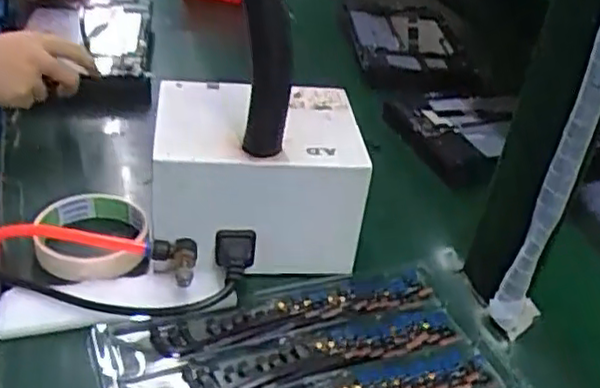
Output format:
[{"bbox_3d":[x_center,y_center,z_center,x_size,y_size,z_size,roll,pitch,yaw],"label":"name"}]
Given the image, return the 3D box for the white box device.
[{"bbox_3d":[-0.036,-0.015,0.543,0.148,0.097,0.133,3,35,-8],"label":"white box device"}]

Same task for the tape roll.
[{"bbox_3d":[-0.161,0.032,0.528,0.080,0.029,0.091,-3,36,-16],"label":"tape roll"}]

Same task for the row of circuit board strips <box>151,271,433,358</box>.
[{"bbox_3d":[0.000,0.083,0.497,0.210,0.008,0.036,-7,38,-21],"label":"row of circuit board strips"}]

